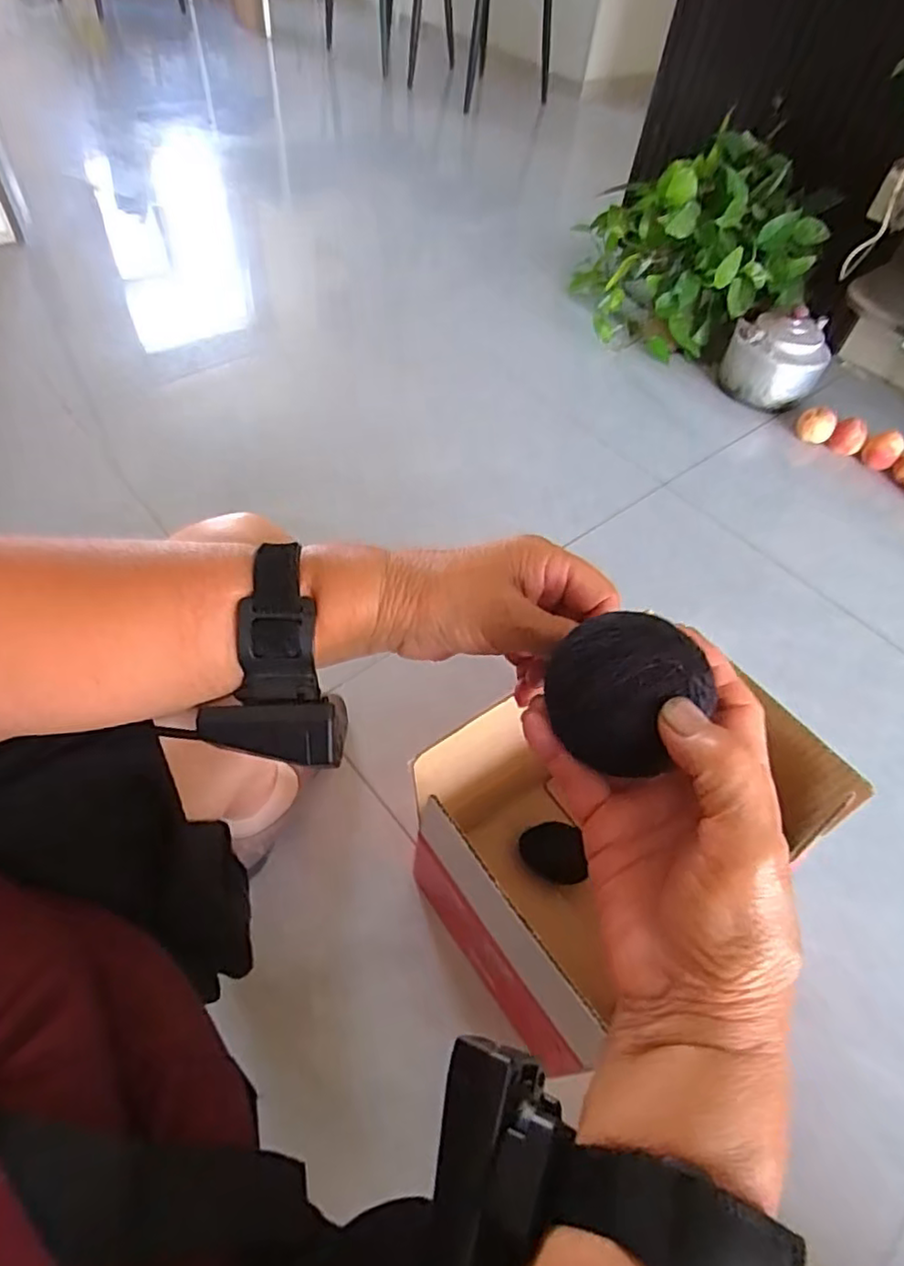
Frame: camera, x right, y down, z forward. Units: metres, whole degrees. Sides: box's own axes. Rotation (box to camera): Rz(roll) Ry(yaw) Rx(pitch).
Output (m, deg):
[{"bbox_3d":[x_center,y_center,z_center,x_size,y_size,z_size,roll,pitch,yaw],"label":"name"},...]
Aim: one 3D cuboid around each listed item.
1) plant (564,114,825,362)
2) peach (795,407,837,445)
[{"bbox_3d":[0.554,-0.920,1.484,0.408,0.353,0.477,0,53,-6],"label":"plant"},{"bbox_3d":[0.762,-0.431,1.331,0.069,0.071,0.069,33,57,18],"label":"peach"}]

